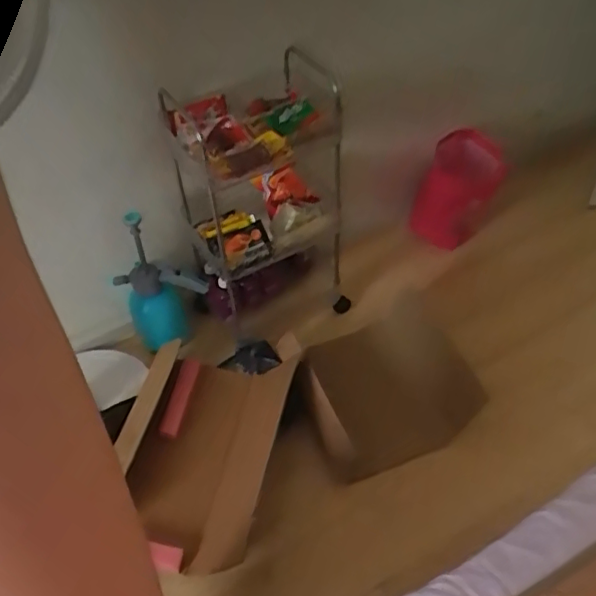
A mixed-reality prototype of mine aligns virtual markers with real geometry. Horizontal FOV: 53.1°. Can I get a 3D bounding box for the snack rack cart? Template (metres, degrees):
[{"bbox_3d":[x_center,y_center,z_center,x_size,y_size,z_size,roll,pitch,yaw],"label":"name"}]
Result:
[{"bbox_3d":[-0.083,-0.189,1.452,0.358,0.663,0.289,-23,50,-16],"label":"snack rack cart"}]

